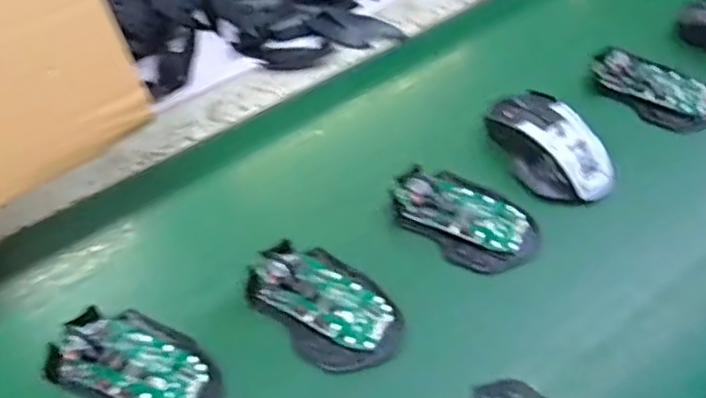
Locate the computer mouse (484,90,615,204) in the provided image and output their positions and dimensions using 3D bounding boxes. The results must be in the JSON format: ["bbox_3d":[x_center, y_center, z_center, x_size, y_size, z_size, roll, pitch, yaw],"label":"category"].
[{"bbox_3d":[0.161,-0.044,0.557,0.063,0.032,0.110,-27,58,-19],"label":"computer mouse"}]

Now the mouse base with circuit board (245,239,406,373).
[{"bbox_3d":[-0.020,0.071,0.480,0.111,0.021,0.071,38,62,24],"label":"mouse base with circuit board"}]

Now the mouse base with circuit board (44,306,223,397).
[{"bbox_3d":[-0.143,0.110,0.444,0.112,0.020,0.071,31,59,20],"label":"mouse base with circuit board"}]

